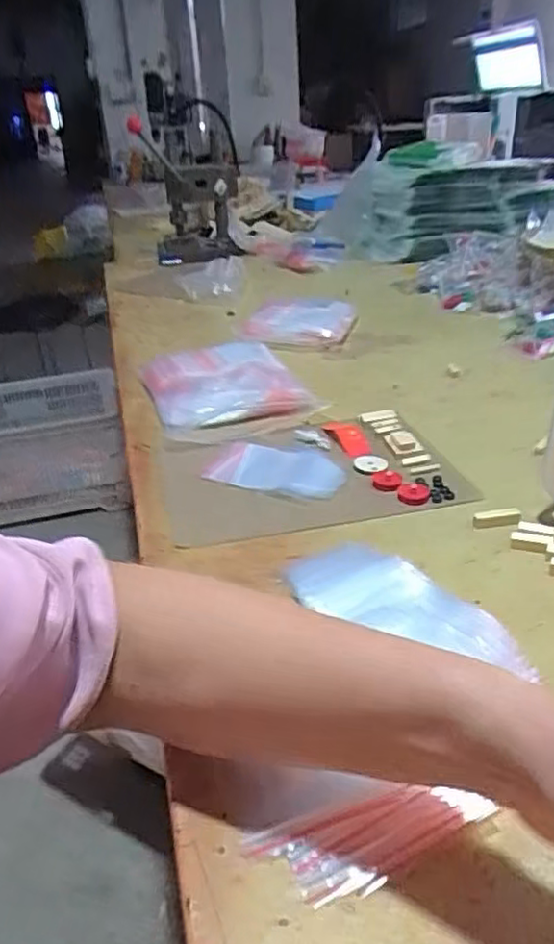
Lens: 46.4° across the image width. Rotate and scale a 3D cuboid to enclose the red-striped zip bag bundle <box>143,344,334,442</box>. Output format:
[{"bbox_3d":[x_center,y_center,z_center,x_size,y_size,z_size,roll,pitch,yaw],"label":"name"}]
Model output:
[{"bbox_3d":[-0.068,-0.108,0.836,0.188,0.045,0.240,-11,30,-13],"label":"red-striped zip bag bundle"}]

